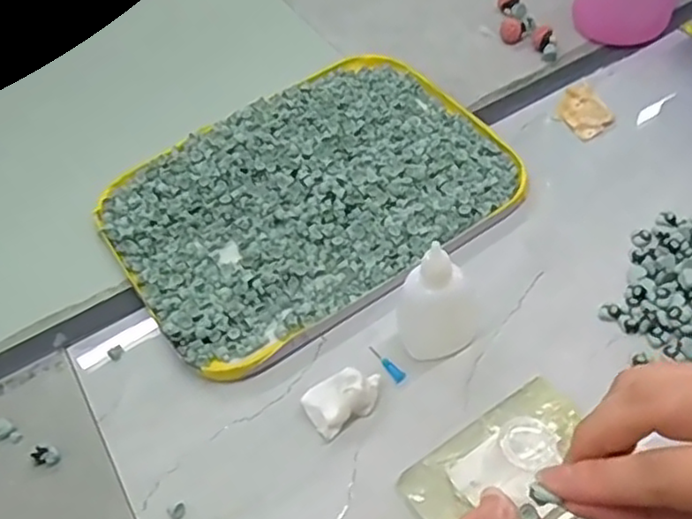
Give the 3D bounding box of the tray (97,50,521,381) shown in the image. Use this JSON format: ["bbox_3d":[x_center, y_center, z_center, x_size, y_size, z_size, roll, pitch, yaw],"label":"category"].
[{"bbox_3d":[-0.026,-0.052,0.482,0.269,0.018,0.196,-29,56,-17],"label":"tray"}]

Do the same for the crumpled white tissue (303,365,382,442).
[{"bbox_3d":[-0.002,0.078,0.388,0.044,0.021,0.027,-31,56,-19],"label":"crumpled white tissue"}]

